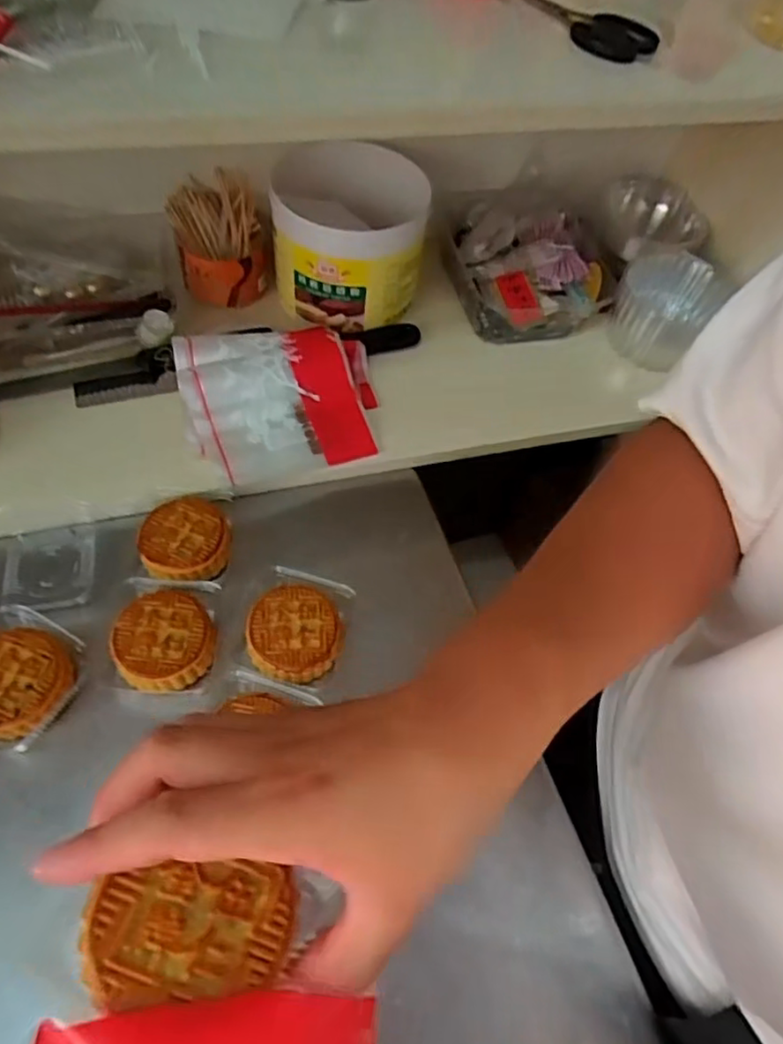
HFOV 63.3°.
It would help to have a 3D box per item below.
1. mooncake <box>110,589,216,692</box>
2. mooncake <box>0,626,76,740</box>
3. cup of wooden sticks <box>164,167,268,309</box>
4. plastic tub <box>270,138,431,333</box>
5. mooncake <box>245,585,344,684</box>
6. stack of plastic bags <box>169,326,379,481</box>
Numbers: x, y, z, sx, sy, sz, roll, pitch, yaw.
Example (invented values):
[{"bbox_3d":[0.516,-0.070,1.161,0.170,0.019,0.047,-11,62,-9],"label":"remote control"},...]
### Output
[{"bbox_3d":[-0.159,0.084,0.444,0.066,0.027,0.065,3,57,-5],"label":"mooncake"},{"bbox_3d":[-0.249,0.108,0.423,0.066,0.025,0.067,3,57,-5],"label":"mooncake"},{"bbox_3d":[-0.164,-0.265,0.604,0.077,0.088,0.071,3,57,-5],"label":"cup of wooden sticks"},{"bbox_3d":[-0.038,-0.269,0.603,0.131,0.131,0.128,3,57,-5],"label":"plastic tub"},{"bbox_3d":[-0.071,0.083,0.460,0.064,0.031,0.065,3,57,-5],"label":"mooncake"},{"bbox_3d":[-0.094,-0.107,0.558,0.166,0.016,0.135,-9,77,-20],"label":"stack of plastic bags"}]

